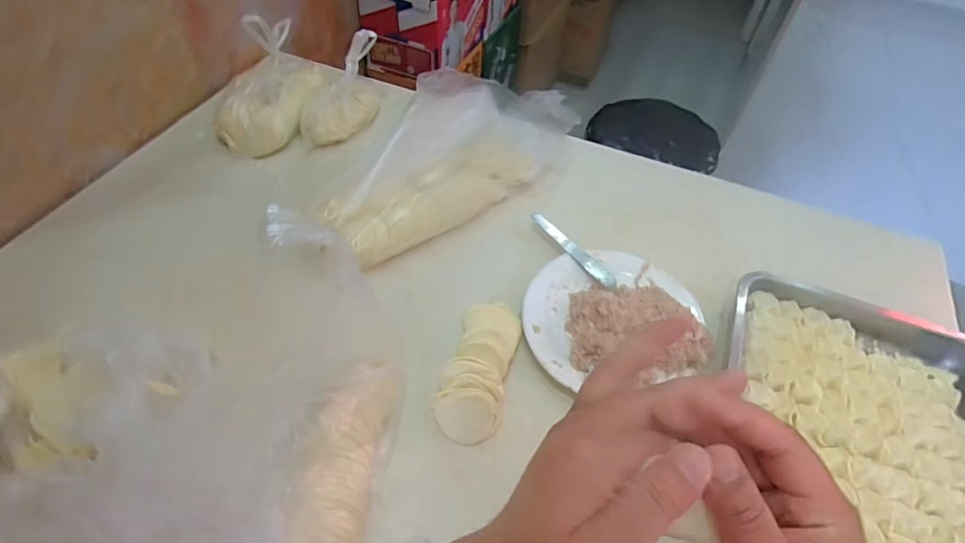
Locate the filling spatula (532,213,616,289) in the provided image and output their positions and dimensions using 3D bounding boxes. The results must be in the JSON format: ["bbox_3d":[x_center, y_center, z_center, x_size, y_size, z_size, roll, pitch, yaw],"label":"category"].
[{"bbox_3d":[0.125,-0.031,0.695,0.024,0.006,0.153,-31,60,-24],"label":"filling spatula"}]

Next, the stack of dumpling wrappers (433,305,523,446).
[{"bbox_3d":[-0.001,0.101,0.576,0.071,0.044,0.181,13,53,6],"label":"stack of dumpling wrappers"}]

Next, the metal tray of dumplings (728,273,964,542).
[{"bbox_3d":[0.402,0.188,0.525,0.298,0.039,0.392,20,54,11],"label":"metal tray of dumplings"}]

